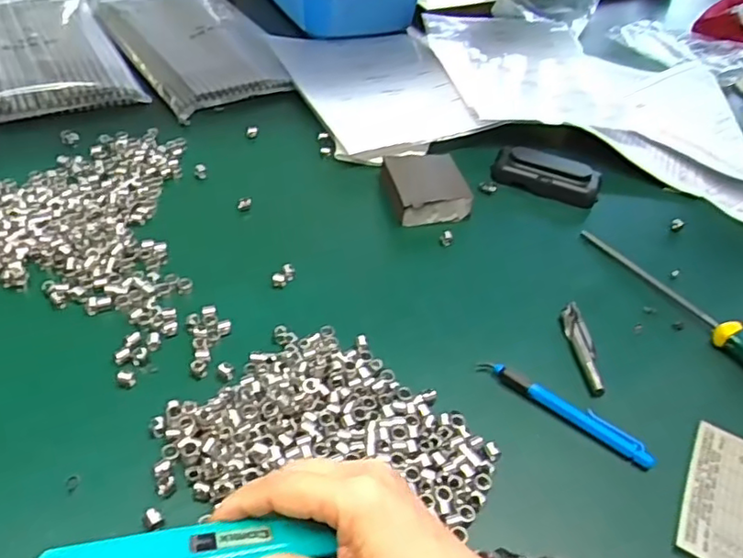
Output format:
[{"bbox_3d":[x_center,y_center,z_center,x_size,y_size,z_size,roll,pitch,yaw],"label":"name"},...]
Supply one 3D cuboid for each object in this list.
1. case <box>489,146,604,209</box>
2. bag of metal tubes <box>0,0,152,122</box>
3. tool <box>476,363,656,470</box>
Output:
[{"bbox_3d":[0.172,-0.104,0.615,0.103,0.036,0.034,21,46,16],"label":"case"},{"bbox_3d":[-0.393,-0.269,0.710,0.179,0.023,0.307,-20,49,-24],"label":"bag of metal tubes"},{"bbox_3d":[0.131,0.086,0.424,0.123,0.013,0.012,30,49,24],"label":"tool"}]

